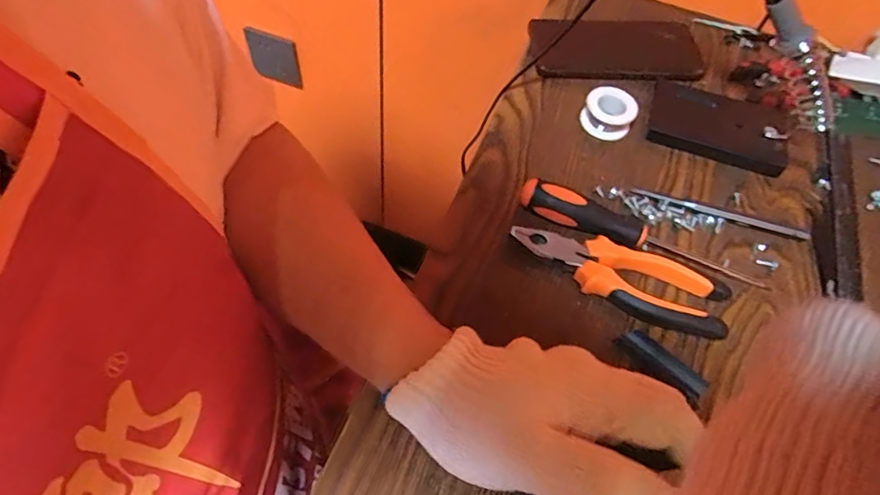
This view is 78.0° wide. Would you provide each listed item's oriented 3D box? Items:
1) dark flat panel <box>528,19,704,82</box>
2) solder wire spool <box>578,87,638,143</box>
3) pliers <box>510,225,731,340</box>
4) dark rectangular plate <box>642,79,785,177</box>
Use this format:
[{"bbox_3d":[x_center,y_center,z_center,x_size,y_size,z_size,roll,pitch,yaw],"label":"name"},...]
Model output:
[{"bbox_3d":[0.166,-0.186,0.516,0.151,0.017,0.076,4,58,-4],"label":"dark flat panel"},{"bbox_3d":[0.145,-0.115,0.464,0.042,0.023,0.038,36,61,16],"label":"solder wire spool"},{"bbox_3d":[0.124,0.016,0.378,0.147,0.013,0.044,24,60,15],"label":"pliers"},{"bbox_3d":[0.237,-0.107,0.463,0.113,0.012,0.069,24,61,15],"label":"dark rectangular plate"}]

